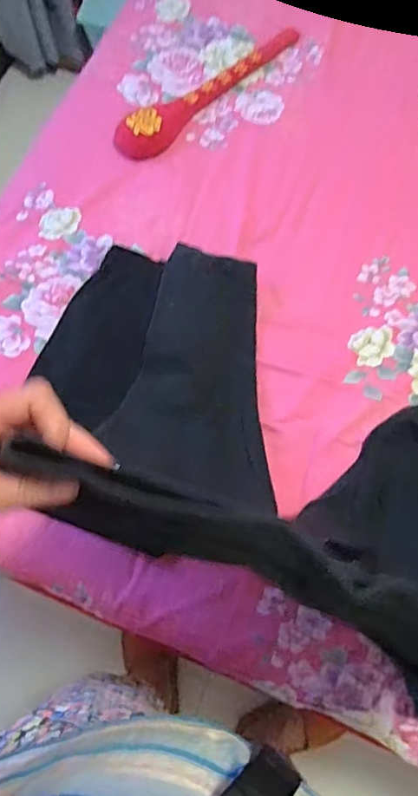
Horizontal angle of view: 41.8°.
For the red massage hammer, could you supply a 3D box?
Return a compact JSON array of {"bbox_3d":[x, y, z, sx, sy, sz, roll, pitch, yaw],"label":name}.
[{"bbox_3d":[0.013,-0.618,1.075,0.477,0.042,0.084,-41,75,-14],"label":"red massage hammer"}]

